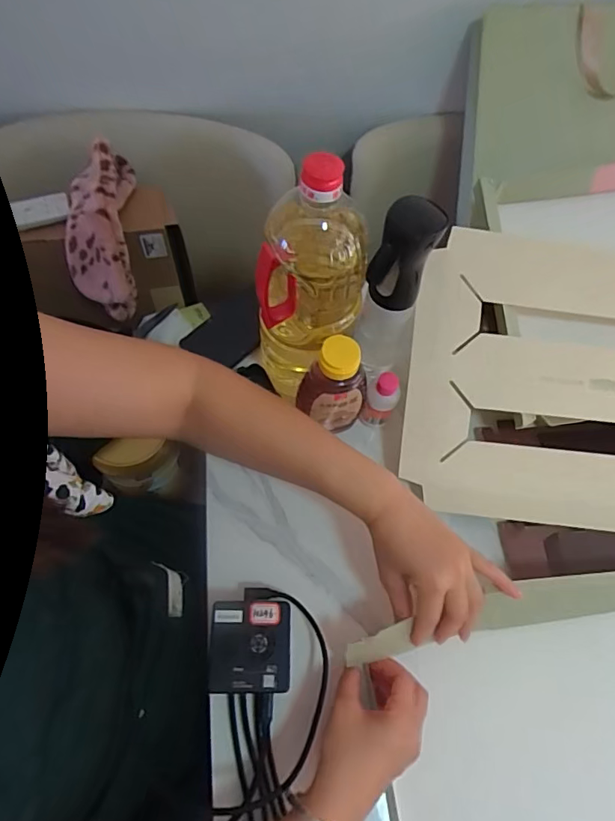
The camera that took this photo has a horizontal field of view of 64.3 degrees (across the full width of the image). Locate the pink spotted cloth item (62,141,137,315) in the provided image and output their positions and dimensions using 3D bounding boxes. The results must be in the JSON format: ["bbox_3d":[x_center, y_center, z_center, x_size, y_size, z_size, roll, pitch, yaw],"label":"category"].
[{"bbox_3d":[-0.286,-0.247,0.679,0.083,0.081,0.226,1,96,-3],"label":"pink spotted cloth item"}]

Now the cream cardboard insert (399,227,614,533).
[{"bbox_3d":[0.328,-0.022,0.553,0.432,0.062,0.321,9,91,3],"label":"cream cardboard insert"}]

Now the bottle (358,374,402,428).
[{"bbox_3d":[0.085,-0.011,0.570,0.037,0.082,0.031,22,66,7],"label":"bottle"}]

